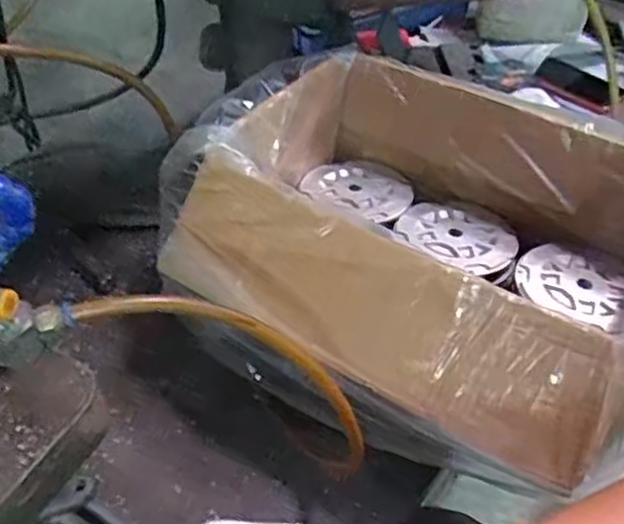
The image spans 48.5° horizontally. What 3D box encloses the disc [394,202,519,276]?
[{"bbox_3d":[0.169,-0.031,0.796,0.133,0.017,0.105,27,53,26],"label":"disc"}]

